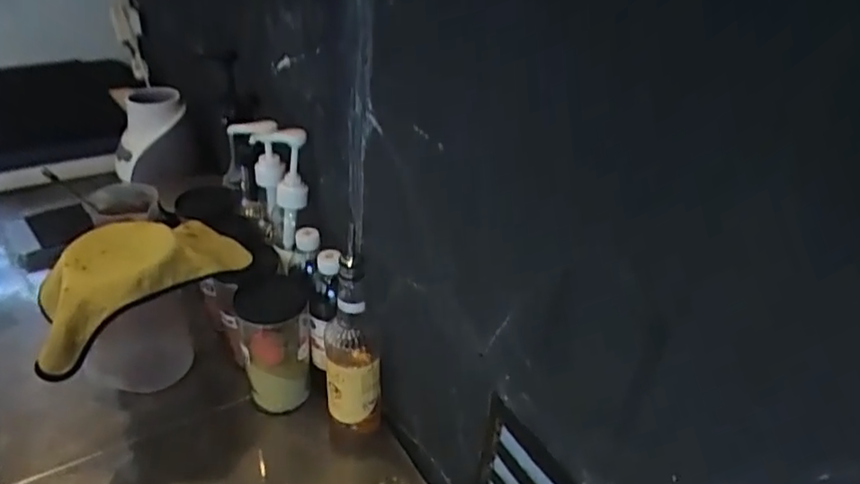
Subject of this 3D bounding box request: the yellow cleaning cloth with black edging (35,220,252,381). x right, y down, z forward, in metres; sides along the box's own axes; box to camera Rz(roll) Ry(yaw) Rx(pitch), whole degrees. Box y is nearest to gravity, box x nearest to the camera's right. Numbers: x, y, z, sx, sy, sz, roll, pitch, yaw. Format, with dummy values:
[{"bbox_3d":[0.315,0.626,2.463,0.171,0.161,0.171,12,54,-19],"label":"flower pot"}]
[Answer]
[{"bbox_3d":[-0.383,0.048,0.777,0.272,0.092,0.139,-21,41,-32],"label":"yellow cleaning cloth with black edging"}]

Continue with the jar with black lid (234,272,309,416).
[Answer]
[{"bbox_3d":[-0.211,0.144,0.809,0.093,0.184,0.089,2,34,-2],"label":"jar with black lid"}]

